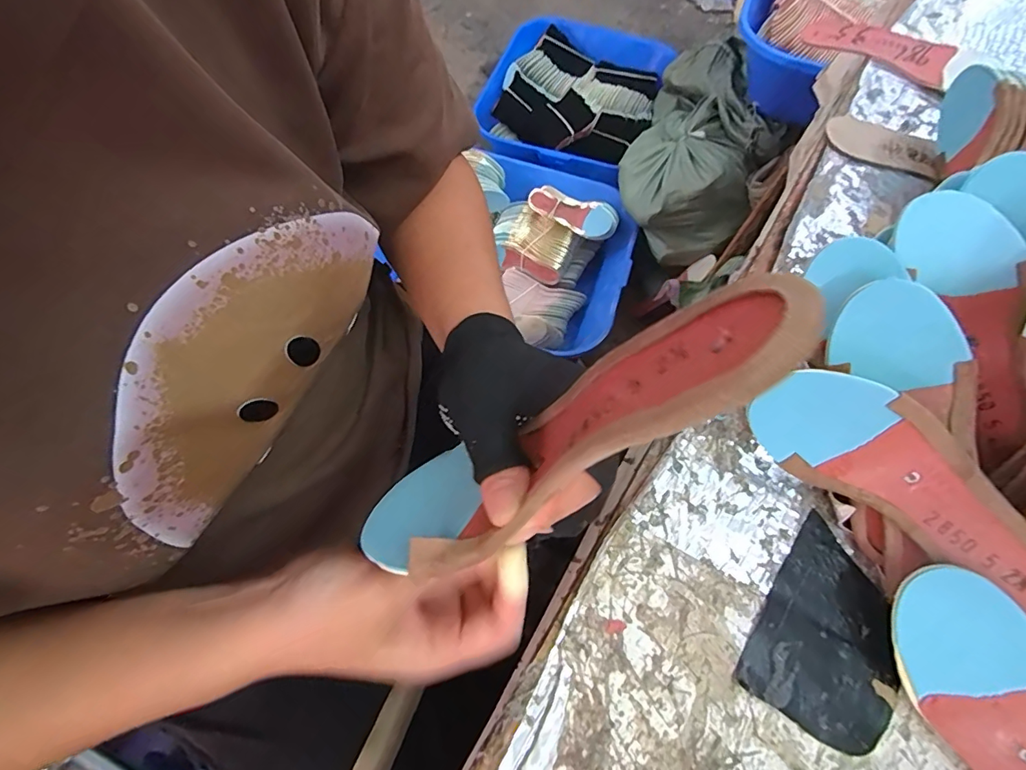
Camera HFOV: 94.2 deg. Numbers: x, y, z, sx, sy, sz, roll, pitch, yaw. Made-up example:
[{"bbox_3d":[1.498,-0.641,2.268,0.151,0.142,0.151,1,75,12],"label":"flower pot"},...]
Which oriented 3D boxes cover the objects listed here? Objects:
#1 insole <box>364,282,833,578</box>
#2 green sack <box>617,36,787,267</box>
[{"bbox_3d":[0.011,0.025,0.177,0.042,0.195,0.053,9,56,-44],"label":"insole"},{"bbox_3d":[0.430,-0.550,1.114,0.297,0.233,0.447,23,65,8],"label":"green sack"}]

